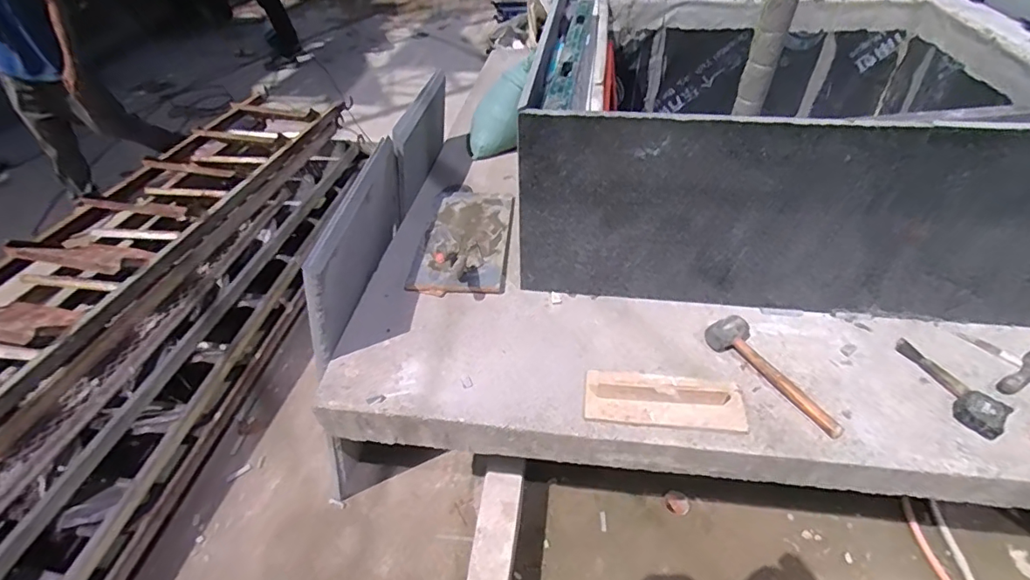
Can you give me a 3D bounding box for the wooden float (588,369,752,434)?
[{"bbox_3d":[0.325,0.237,1.117,0.344,0.043,0.129,3,43,6],"label":"wooden float"}]

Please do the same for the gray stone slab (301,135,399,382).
[{"bbox_3d":[-0.402,-0.137,1.345,0.032,0.313,0.605,8,39,0],"label":"gray stone slab"}]

